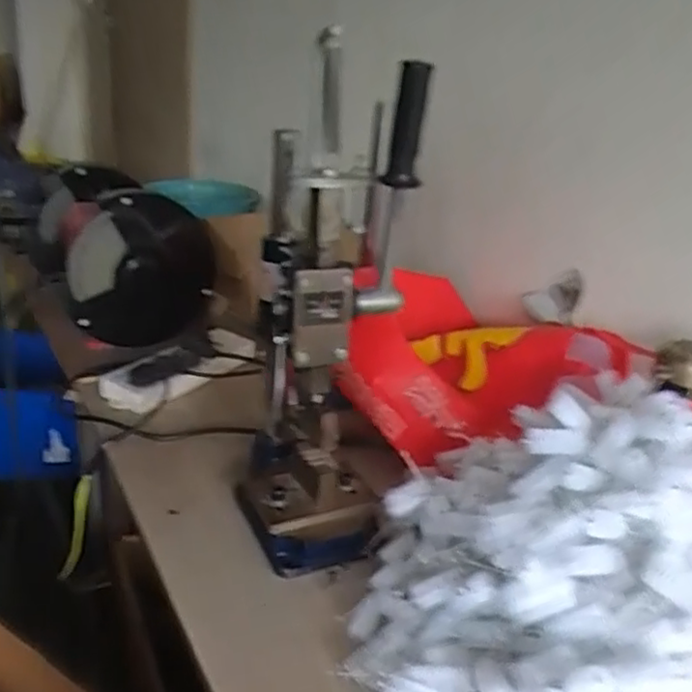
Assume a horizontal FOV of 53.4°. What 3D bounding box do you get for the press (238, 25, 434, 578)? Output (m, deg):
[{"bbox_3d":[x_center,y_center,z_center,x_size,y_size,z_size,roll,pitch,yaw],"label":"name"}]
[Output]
[{"bbox_3d":[-0.020,-0.037,0.654,0.144,0.413,0.232,3,22,-3],"label":"press"}]

